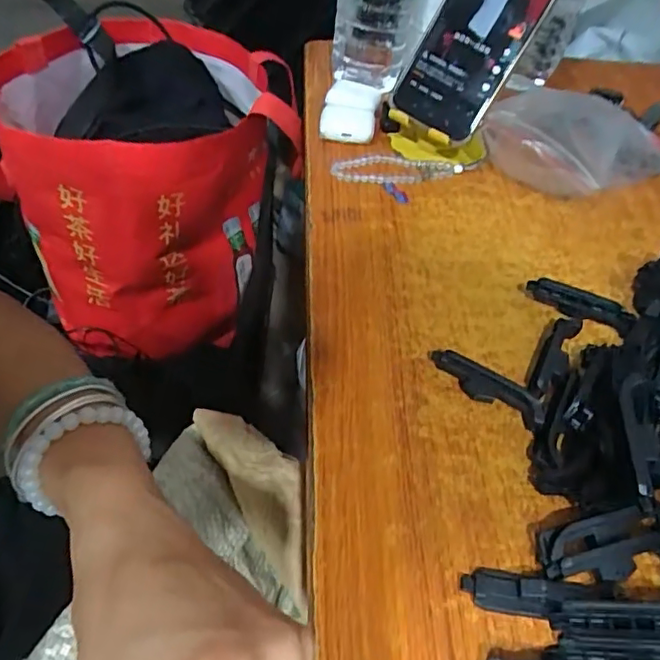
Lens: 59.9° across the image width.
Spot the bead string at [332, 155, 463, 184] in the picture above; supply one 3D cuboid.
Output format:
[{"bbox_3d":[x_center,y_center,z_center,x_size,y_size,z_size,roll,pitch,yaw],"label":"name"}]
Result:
[{"bbox_3d":[0.058,-0.138,0.493,0.112,0.007,0.035,0,49,-4],"label":"bead string"}]

